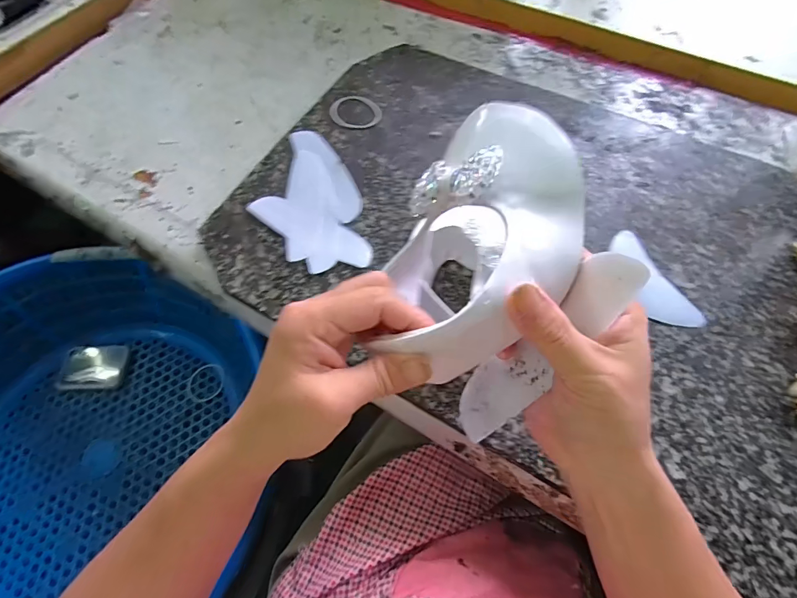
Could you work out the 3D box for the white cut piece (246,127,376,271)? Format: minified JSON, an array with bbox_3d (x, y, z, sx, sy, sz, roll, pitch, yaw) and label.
[{"bbox_3d":[-0.089,-0.097,0.417,0.099,0.004,0.176,-30,67,-11],"label":"white cut piece"}]

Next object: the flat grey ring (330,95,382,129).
[{"bbox_3d":[-0.049,-0.215,0.472,0.061,0.004,0.048,13,66,7],"label":"flat grey ring"}]

